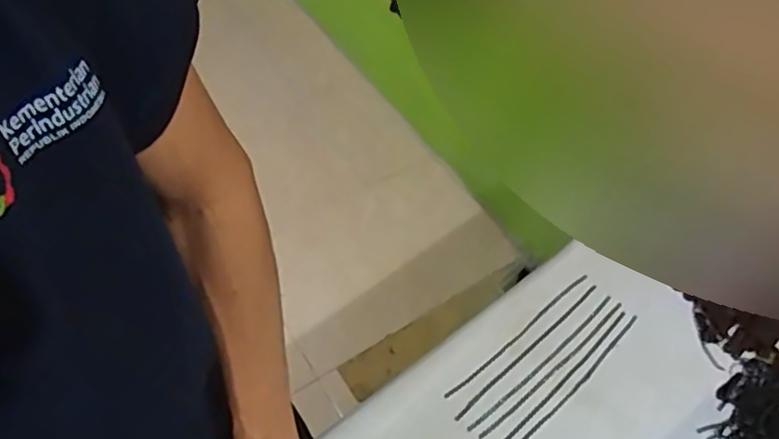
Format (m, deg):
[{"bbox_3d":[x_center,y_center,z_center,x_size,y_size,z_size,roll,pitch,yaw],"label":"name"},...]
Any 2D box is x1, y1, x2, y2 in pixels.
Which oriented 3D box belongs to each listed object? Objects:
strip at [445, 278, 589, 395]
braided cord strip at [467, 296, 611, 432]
[{"bbox_3d":[0.150,0.128,0.682,0.228,0.010,0.008,-34,65,-23],"label":"strip"},{"bbox_3d":[0.175,0.160,0.676,0.239,0.005,0.009,-35,65,-24],"label":"braided cord strip"}]

